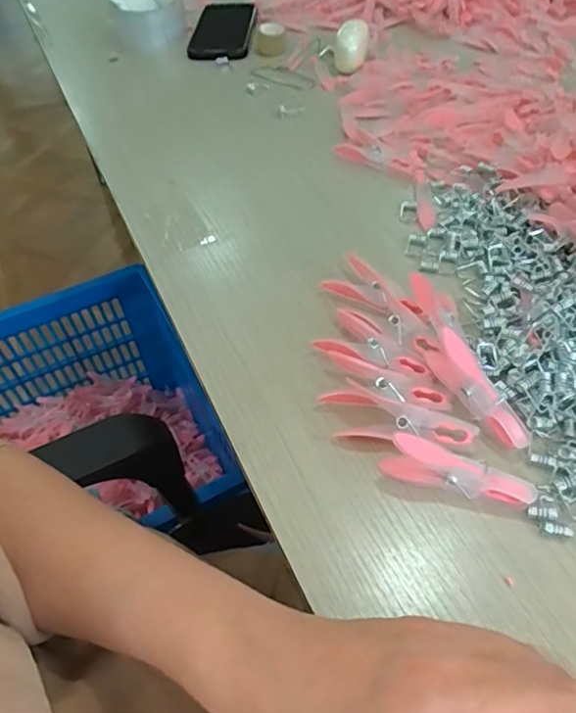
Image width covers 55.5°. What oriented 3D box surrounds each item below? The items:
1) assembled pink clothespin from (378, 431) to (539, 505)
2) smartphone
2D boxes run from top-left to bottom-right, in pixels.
[{"bbox_3d":[0.091,0.060,0.290,0.078,0.032,0.013,11,53,14],"label":"assembled pink clothespin"},{"bbox_3d":[-0.078,-0.404,0.678,0.071,0.014,0.156,-1,51,4],"label":"smartphone"}]

